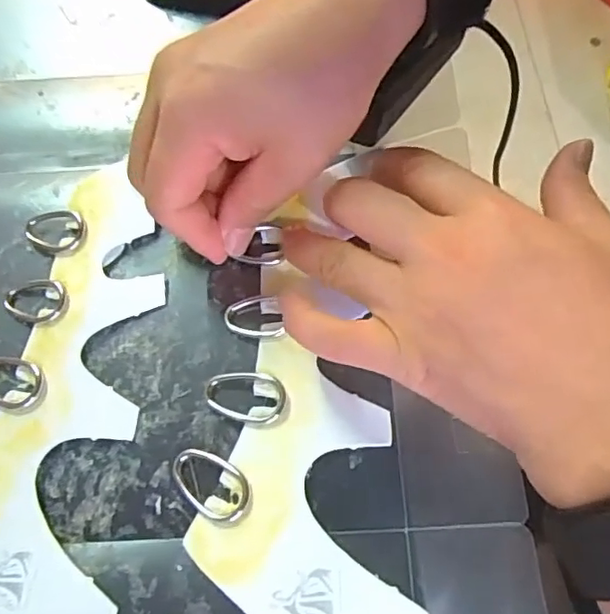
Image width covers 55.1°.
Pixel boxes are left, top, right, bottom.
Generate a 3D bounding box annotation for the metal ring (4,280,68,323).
[{"bbox_3d":[-0.115,-0.003,0.248,0.028,0.004,0.019,0,69,1],"label":"metal ring"}]

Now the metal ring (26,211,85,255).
[{"bbox_3d":[-0.110,-0.033,0.258,0.028,0.006,0.019,8,70,5],"label":"metal ring"}]

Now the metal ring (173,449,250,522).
[{"bbox_3d":[-0.035,0.066,0.219,0.032,0.008,0.020,32,73,13],"label":"metal ring"}]

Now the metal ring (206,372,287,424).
[{"bbox_3d":[-0.023,0.035,0.230,0.032,0.005,0.020,8,70,4],"label":"metal ring"}]

